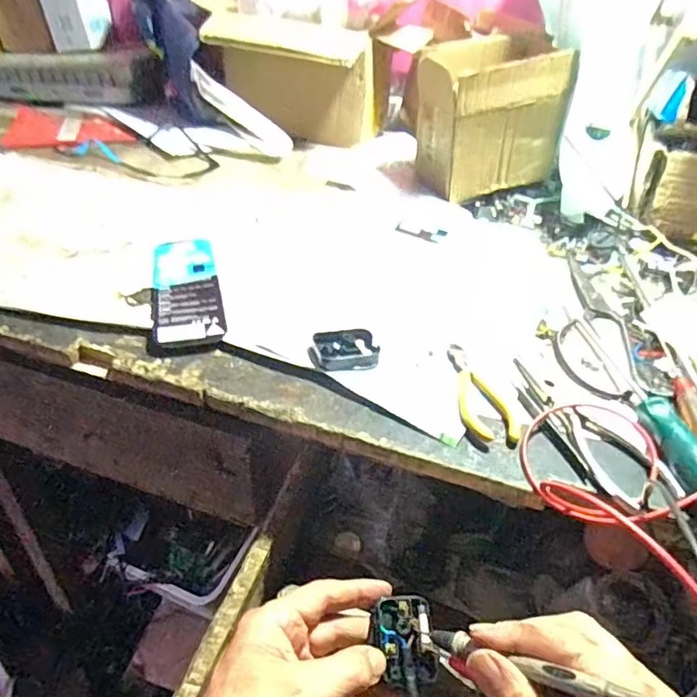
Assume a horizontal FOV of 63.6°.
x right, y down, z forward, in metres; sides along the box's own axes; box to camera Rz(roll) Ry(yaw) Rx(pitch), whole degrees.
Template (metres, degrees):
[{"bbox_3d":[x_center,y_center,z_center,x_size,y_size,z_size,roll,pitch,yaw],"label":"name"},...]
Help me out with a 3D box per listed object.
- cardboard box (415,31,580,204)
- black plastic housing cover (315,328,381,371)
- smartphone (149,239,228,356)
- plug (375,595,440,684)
[{"bbox_3d":[0.162,-0.263,0.658,0.156,0.155,0.092,-13,43,-17],"label":"cardboard box"},{"bbox_3d":[-0.001,0.000,0.442,0.048,0.009,0.042,-6,41,-14],"label":"black plastic housing cover"},{"bbox_3d":[-0.146,-0.057,0.505,0.060,0.012,0.172,-4,40,-12],"label":"smartphone"},{"bbox_3d":[0.037,0.183,0.354,0.034,0.022,0.047,-6,63,1],"label":"plug"}]

